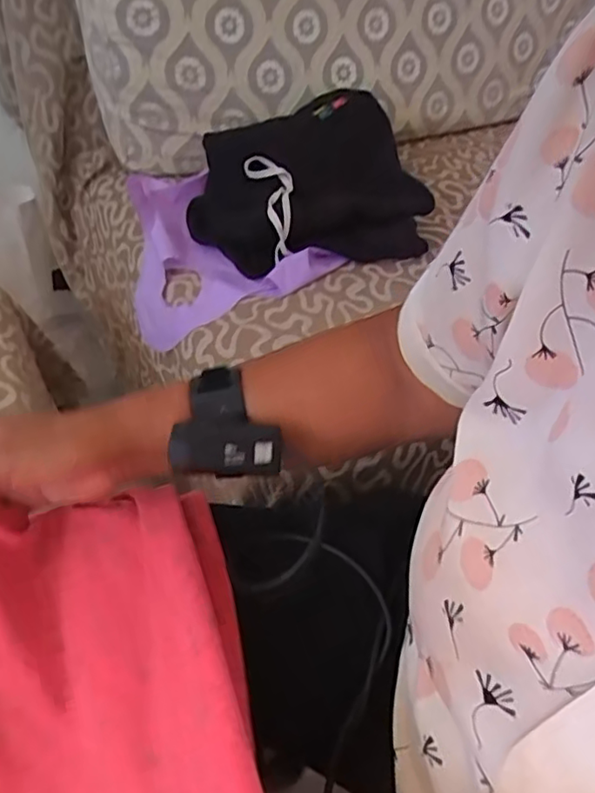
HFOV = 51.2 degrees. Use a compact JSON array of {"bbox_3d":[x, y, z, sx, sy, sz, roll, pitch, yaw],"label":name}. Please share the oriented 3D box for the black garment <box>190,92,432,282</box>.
[{"bbox_3d":[0.011,-0.265,0.760,0.292,0.075,0.232,-13,82,-9],"label":"black garment"}]

